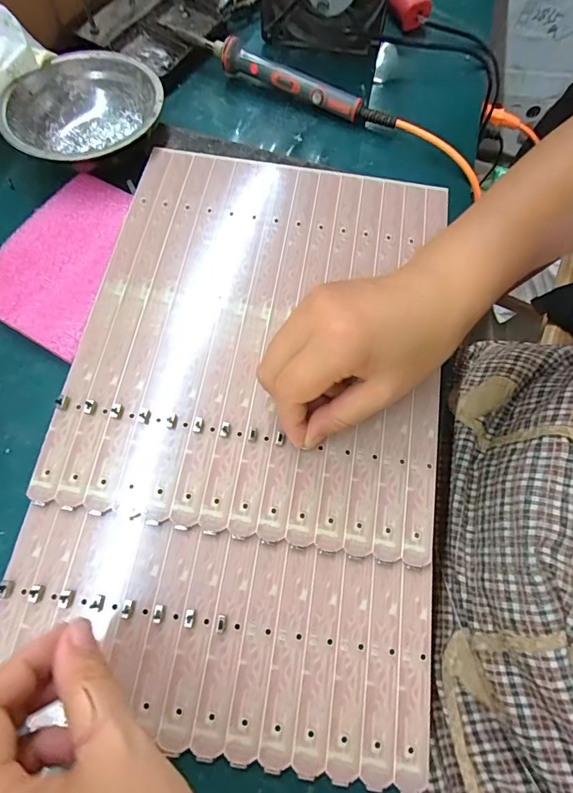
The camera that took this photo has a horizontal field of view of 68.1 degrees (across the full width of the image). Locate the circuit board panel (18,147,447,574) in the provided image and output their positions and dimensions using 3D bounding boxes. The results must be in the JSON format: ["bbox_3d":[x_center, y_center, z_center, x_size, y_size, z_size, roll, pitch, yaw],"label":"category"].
[{"bbox_3d":[-0.014,-0.053,0.295,0.237,0.008,0.282,8,70,2],"label":"circuit board panel"}]

